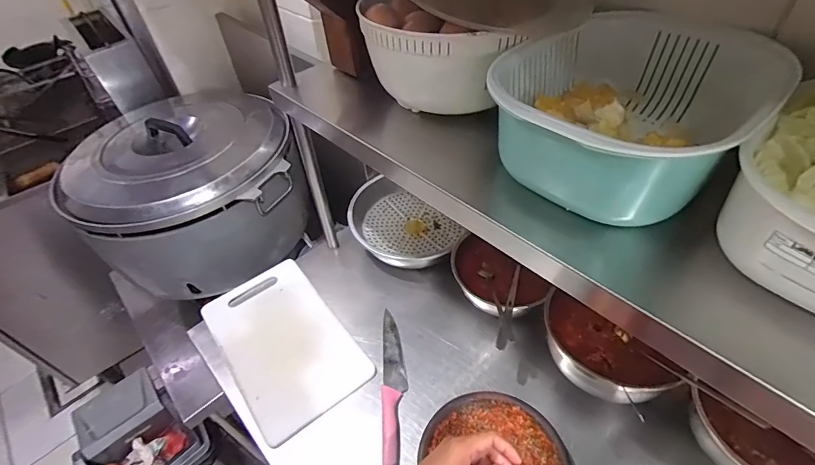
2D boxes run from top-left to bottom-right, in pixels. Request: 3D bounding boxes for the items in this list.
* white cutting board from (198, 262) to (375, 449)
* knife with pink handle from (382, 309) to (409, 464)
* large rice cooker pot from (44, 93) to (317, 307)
[{"bbox_3d":[-0.223,0.194,0.751,0.197,0.024,0.323,-31,51,-22],"label":"white cutting board"},{"bbox_3d":[-0.021,0.237,0.677,0.038,0.021,0.258,-5,46,1],"label":"knife with pink handle"},{"bbox_3d":[-0.502,-0.092,1.016,0.431,0.351,0.455,-29,50,-20],"label":"large rice cooker pot"}]

